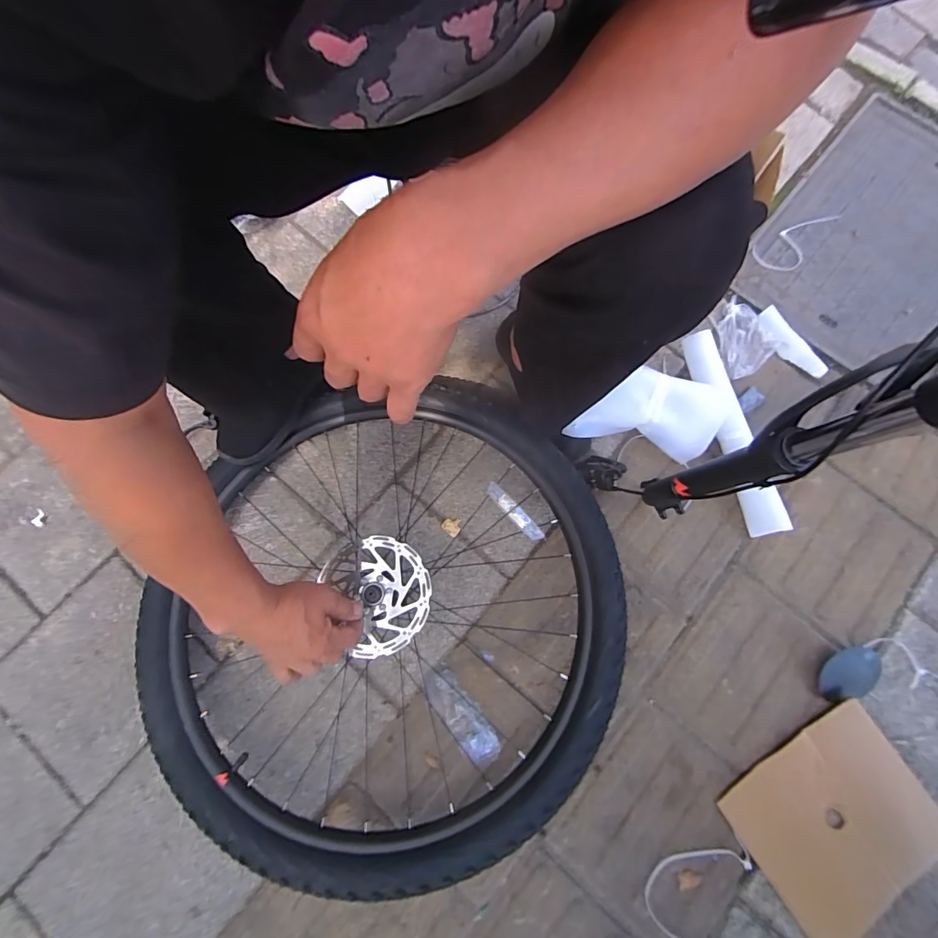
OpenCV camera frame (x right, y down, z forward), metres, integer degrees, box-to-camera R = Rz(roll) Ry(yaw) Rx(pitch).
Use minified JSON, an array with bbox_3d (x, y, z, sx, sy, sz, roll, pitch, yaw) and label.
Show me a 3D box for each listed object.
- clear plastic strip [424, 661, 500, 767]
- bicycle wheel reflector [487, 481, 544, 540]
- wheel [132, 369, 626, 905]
[{"bbox_3d":[-0.012,0.356,0.629,0.052,0.015,0.149,-35,79,-8],"label":"clear plastic strip"},{"bbox_3d":[0.069,0.065,0.661,0.022,0.016,0.109,-41,80,-9],"label":"bicycle wheel reflector"},{"bbox_3d":[-0.123,0.175,0.604,0.648,0.081,0.636,0,76,0],"label":"wheel"}]

